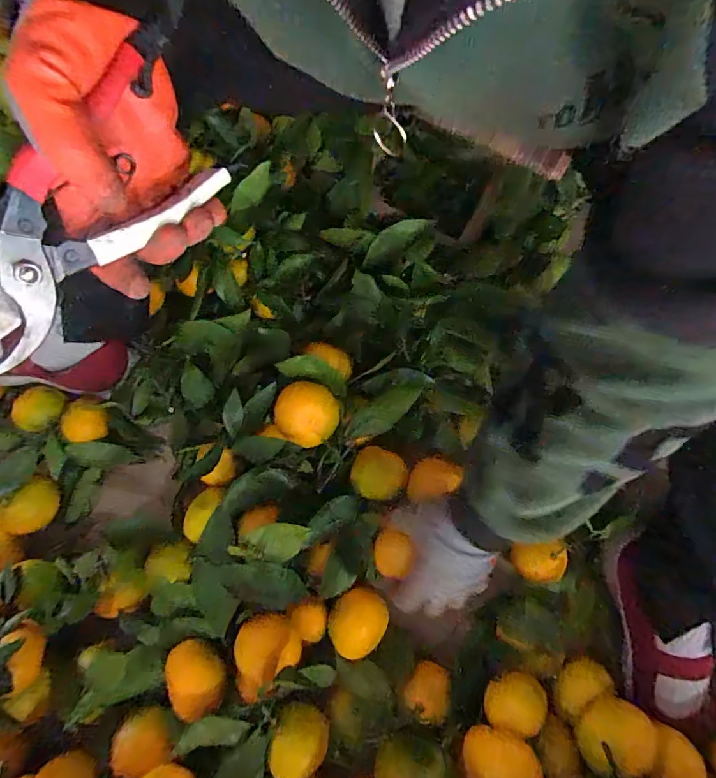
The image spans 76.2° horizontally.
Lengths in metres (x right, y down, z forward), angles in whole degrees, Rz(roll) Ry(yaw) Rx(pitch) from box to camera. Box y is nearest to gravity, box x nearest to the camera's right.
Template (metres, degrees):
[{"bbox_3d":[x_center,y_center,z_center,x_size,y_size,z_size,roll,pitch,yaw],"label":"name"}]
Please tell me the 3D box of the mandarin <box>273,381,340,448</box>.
[{"bbox_3d":[-0.055,0.028,0.490,0.066,0.047,0.061,0,76,1],"label":"mandarin"}]

